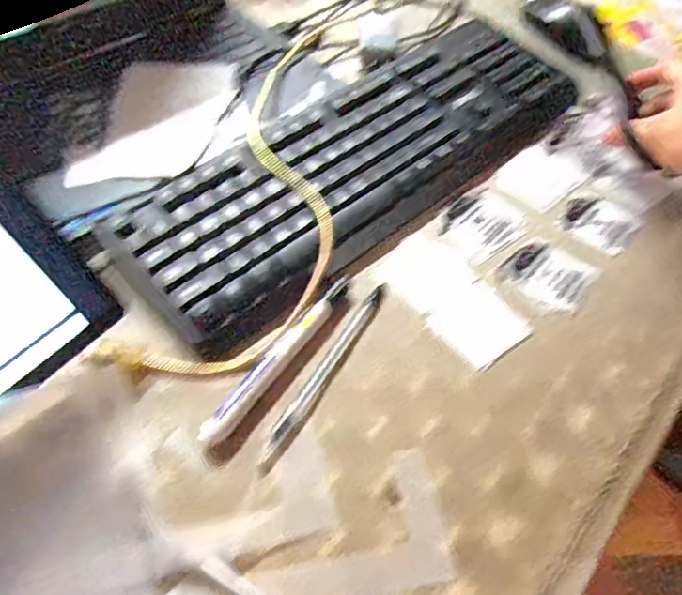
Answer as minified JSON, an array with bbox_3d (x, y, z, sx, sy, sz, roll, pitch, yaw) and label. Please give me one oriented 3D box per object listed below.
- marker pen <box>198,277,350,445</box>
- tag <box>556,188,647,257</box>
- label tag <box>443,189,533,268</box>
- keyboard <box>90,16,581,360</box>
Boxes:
[{"bbox_3d":[-0.038,0.036,0.346,0.017,0.012,0.139,31,58,18],"label":"marker pen"},{"bbox_3d":[0.209,-0.063,0.434,0.054,0.005,0.057,-38,64,-26],"label":"tag"},{"bbox_3d":[0.113,-0.059,0.428,0.067,0.005,0.052,-33,66,-20],"label":"label tag"},{"bbox_3d":[0.025,-0.121,0.443,0.424,0.027,0.136,-36,63,-25],"label":"keyboard"}]

